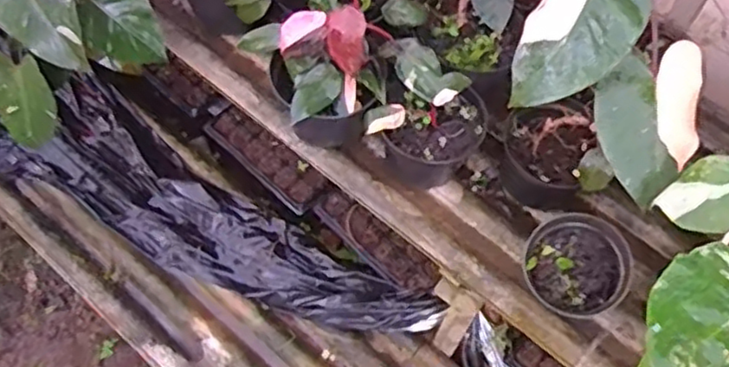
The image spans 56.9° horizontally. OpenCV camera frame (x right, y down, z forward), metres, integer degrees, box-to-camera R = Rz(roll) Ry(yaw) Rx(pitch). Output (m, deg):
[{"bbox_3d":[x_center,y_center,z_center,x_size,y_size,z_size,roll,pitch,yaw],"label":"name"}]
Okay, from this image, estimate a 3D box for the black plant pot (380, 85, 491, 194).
[{"bbox_3d":[0.101,-0.064,0.969,0.134,0.118,0.114,-40,70,-22],"label":"black plant pot"}]

